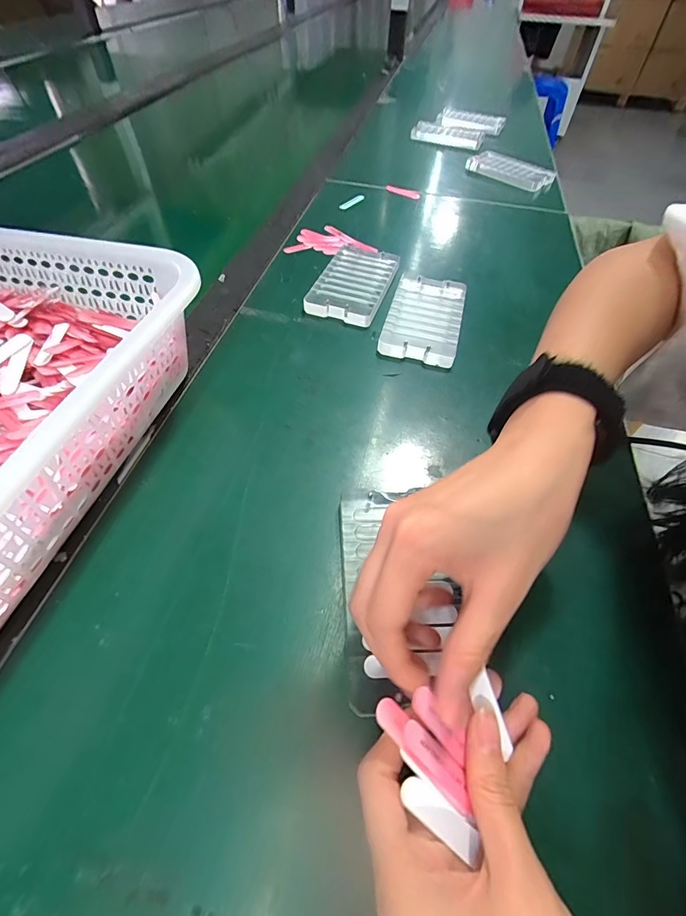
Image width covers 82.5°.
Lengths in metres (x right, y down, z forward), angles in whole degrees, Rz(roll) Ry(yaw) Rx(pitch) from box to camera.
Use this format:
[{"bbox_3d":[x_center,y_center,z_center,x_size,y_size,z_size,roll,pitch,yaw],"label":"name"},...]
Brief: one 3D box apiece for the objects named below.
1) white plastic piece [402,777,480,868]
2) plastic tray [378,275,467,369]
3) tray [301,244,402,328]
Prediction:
[{"bbox_3d":[0.036,0.132,0.144,0.033,0.004,0.010,42,60,2],"label":"white plastic piece"},{"bbox_3d":[0.078,-0.134,0.374,0.067,0.019,0.114,13,54,7],"label":"plastic tray"},{"bbox_3d":[0.013,-0.182,0.406,0.069,0.017,0.120,18,55,11],"label":"tray"}]

